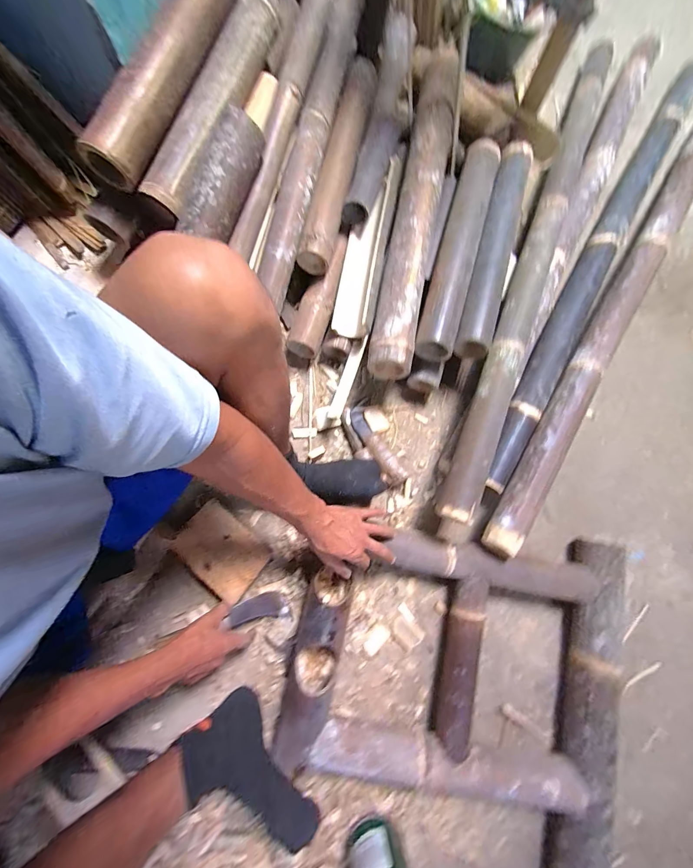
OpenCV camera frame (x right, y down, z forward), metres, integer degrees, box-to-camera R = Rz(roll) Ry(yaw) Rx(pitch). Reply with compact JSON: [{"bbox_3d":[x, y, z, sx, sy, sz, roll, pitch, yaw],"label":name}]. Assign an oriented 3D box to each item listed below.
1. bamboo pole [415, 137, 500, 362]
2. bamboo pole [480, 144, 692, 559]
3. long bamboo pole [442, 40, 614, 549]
[{"bbox_3d":[0.242,-0.405,0.711,0.082,0.081,0.515,17,78,-2],"label":"bamboo pole"},{"bbox_3d":[0.624,-0.308,0.733,0.059,0.048,1.302,33,78,2],"label":"bamboo pole"},{"bbox_3d":[0.416,-0.395,0.701,0.069,0.054,1.310,23,78,-1],"label":"long bamboo pole"}]

